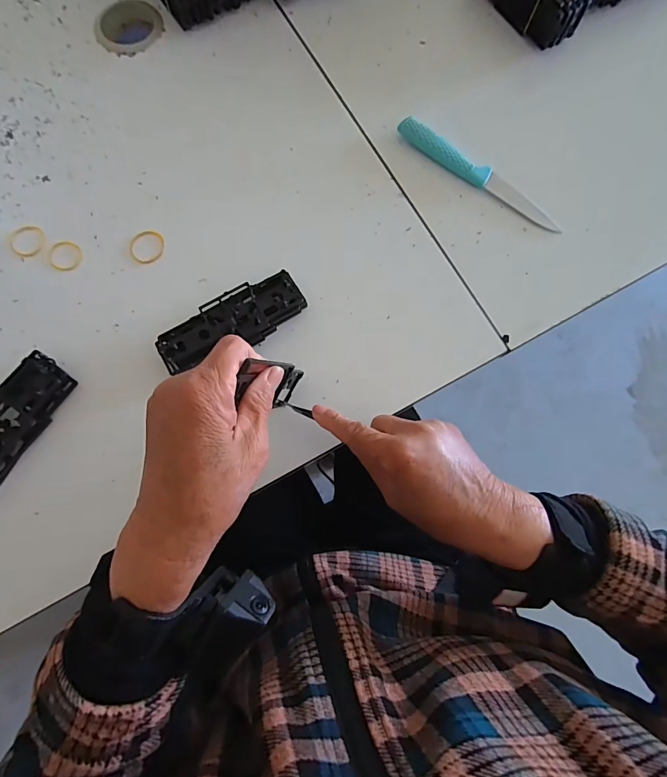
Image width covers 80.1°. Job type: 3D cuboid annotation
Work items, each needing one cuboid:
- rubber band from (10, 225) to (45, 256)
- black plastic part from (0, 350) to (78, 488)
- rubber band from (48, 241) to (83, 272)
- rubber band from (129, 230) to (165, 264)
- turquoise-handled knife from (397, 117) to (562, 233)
[{"bbox_3d":[-0.282,-0.136,0.364,0.030,0.004,0.031,0,78,0],"label":"rubber band"},{"bbox_3d":[-0.265,0.032,0.319,0.047,0.022,0.125,34,80,7],"label":"black plastic part"},{"bbox_3d":[-0.246,-0.121,0.363,0.031,0.004,0.029,0,78,0],"label":"rubber band"},{"bbox_3d":[-0.172,-0.131,0.364,0.030,0.004,0.033,8,78,2],"label":"rubber band"},{"bbox_3d":[0.139,-0.206,0.379,0.177,0.018,0.019,36,80,7],"label":"turquoise-handled knife"}]

